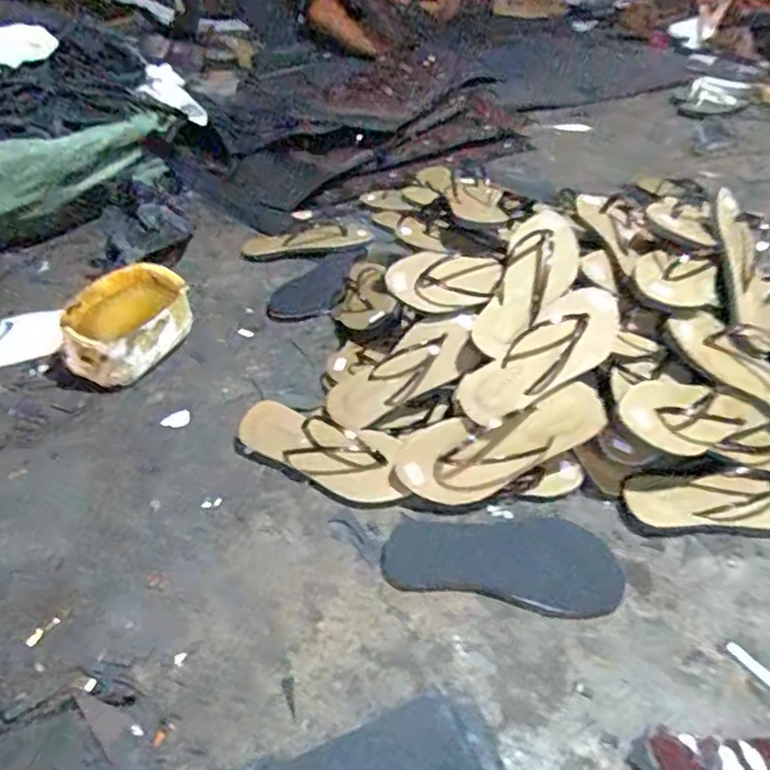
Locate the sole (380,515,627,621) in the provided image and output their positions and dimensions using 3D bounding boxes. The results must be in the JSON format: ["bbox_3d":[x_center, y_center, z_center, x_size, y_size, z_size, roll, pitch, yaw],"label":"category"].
[{"bbox_3d":[0.127,0.200,0.703,0.252,0.011,0.115,1,39,3],"label":"sole"}]

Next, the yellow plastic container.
[{"bbox_3d":[-0.386,-0.085,0.953,0.141,0.108,0.199,21,42,21],"label":"yellow plastic container"}]

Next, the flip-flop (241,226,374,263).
[{"bbox_3d":[-0.153,-0.280,1.234,0.246,0.025,0.094,-3,39,-2],"label":"flip-flop"}]

